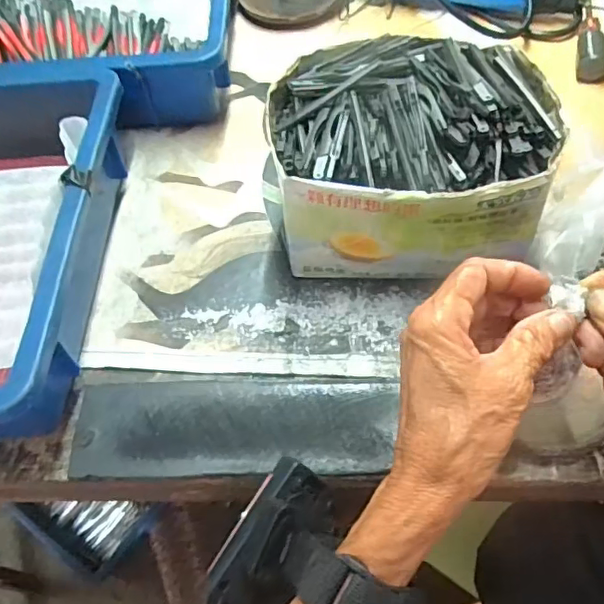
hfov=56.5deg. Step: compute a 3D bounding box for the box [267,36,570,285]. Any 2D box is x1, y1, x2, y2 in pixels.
[{"bbox_3d":[0.070,-0.097,0.388,0.180,0.107,0.148,7,59,9],"label":"box"}]

